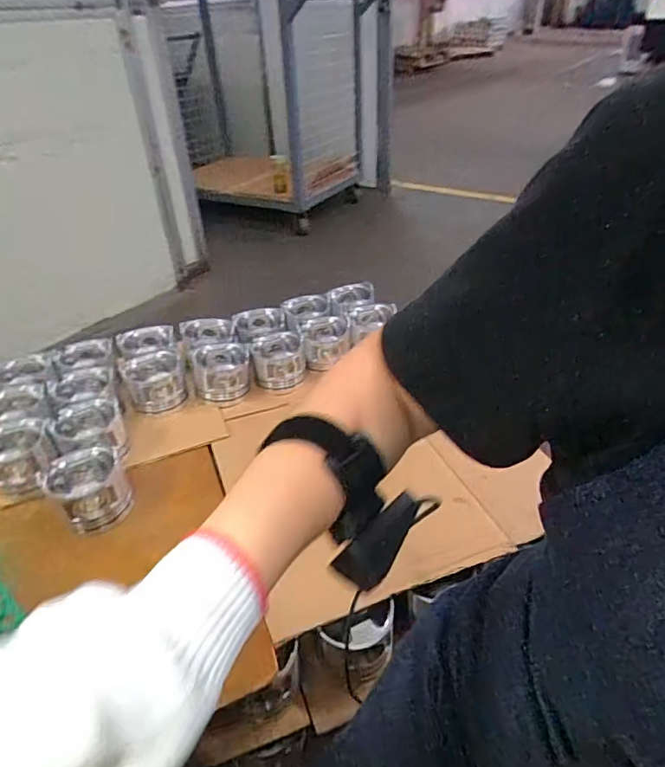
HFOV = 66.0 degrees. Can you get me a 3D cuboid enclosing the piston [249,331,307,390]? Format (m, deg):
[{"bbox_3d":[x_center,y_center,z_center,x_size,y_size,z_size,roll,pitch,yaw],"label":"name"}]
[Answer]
[{"bbox_3d":[-0.115,-0.044,1.087,0.111,0.083,0.111,-8,35,-8],"label":"piston"}]

